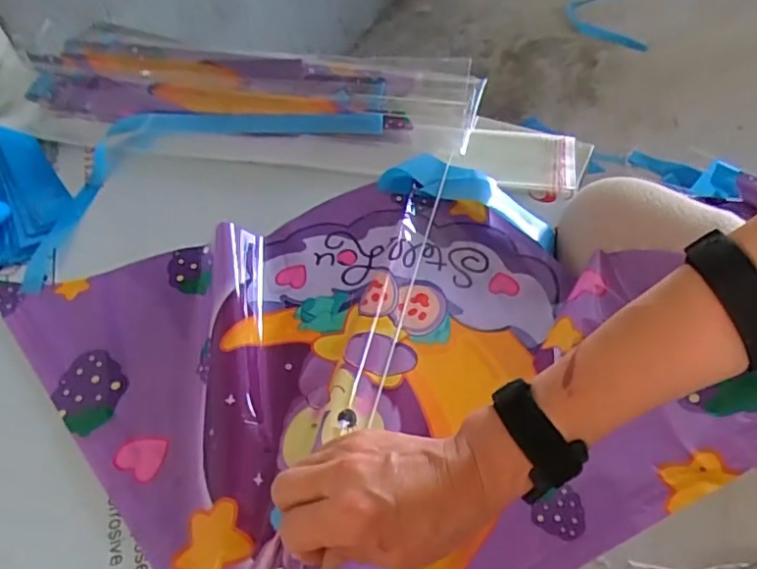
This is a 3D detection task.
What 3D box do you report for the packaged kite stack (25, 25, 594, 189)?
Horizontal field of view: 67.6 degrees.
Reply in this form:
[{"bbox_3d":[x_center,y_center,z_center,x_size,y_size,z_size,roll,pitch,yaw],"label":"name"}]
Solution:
[{"bbox_3d":[-0.125,-0.234,0.720,0.747,0.027,0.221,13,57,14],"label":"packaged kite stack"}]

